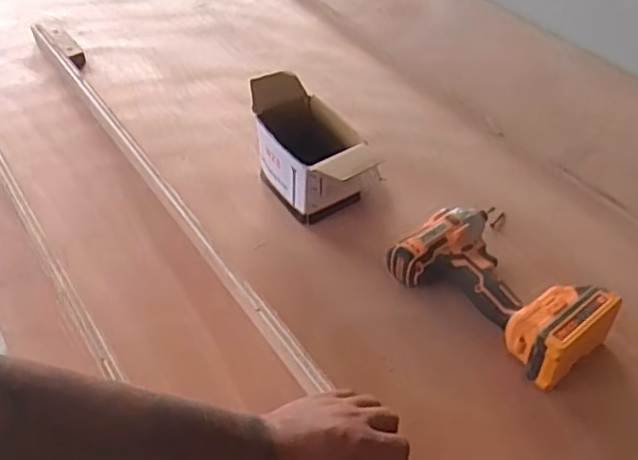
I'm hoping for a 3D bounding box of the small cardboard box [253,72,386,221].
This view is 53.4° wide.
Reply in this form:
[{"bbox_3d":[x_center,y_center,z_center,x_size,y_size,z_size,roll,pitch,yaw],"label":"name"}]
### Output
[{"bbox_3d":[-0.014,-0.115,0.852,0.117,0.117,0.211,-22,51,-18],"label":"small cardboard box"}]

